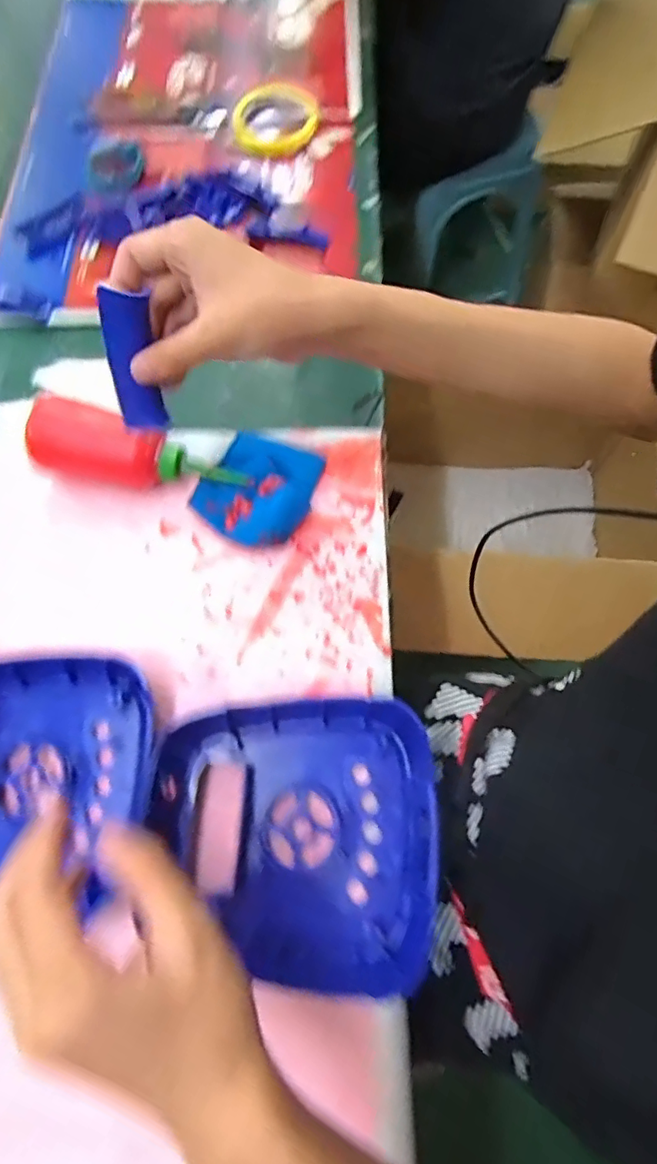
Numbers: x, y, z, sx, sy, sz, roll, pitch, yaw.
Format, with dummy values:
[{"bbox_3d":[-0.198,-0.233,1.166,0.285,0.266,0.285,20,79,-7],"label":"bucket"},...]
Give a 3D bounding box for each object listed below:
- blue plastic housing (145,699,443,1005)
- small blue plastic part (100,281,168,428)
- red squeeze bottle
[{"bbox_3d":[-0.022,0.154,0.352,0.179,0.040,0.160,8,70,2],"label":"blue plastic housing"},{"bbox_3d":[-0.116,-0.131,0.331,0.027,0.084,0.009,5,48,1],"label":"small blue plastic part"},{"bbox_3d":[-0.149,-0.104,0.441,0.163,0.043,0.055,9,70,2],"label":"red squeeze bottle"}]

